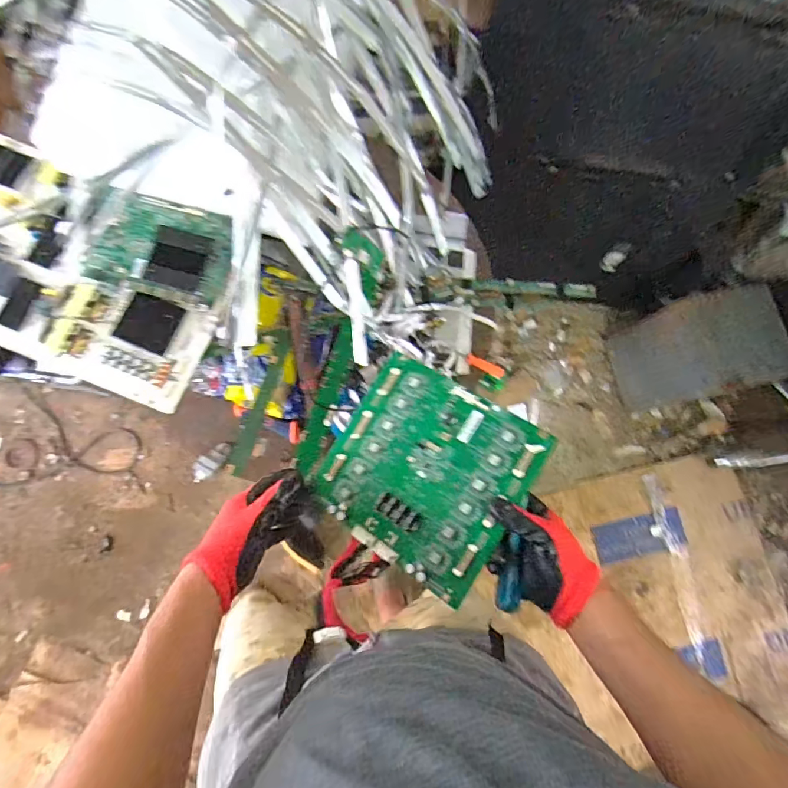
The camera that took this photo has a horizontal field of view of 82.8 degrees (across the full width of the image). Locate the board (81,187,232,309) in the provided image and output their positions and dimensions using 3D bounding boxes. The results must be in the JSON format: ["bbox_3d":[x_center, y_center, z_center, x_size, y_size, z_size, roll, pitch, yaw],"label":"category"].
[{"bbox_3d":[-0.347,-0.222,0.675,0.189,0.016,0.139,11,82,-10],"label":"board"}]

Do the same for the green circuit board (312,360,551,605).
[{"bbox_3d":[0.037,0.088,0.530,0.219,0.017,0.214,29,85,22],"label":"green circuit board"}]

